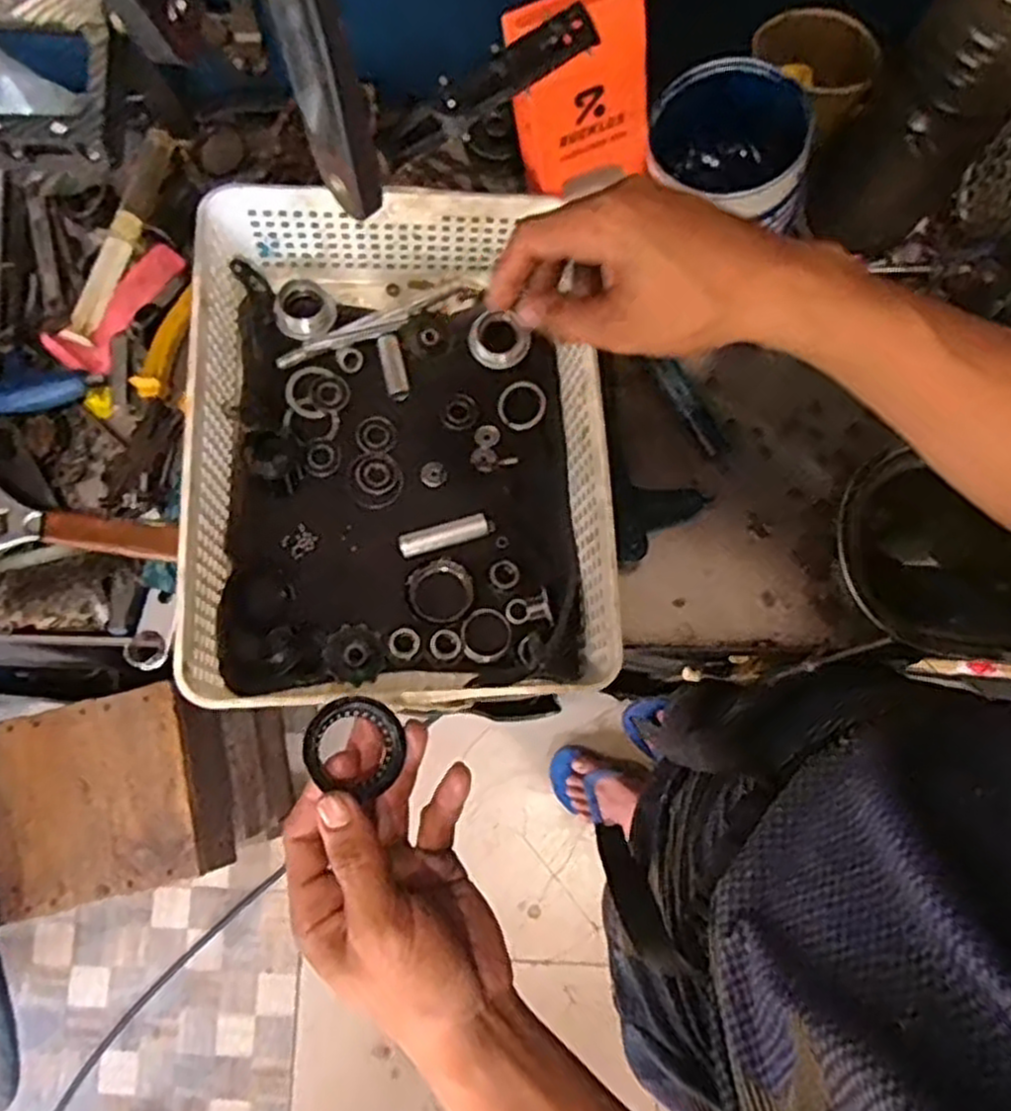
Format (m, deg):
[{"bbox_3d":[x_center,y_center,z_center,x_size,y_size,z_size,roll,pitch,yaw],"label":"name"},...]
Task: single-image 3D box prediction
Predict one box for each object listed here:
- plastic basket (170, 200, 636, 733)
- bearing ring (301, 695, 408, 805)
[{"bbox_3d":[-0.062,-0.073,0.500,0.246,0.107,0.328,-5,79,2],"label":"plastic basket"},{"bbox_3d":[-0.073,0.091,0.373,0.047,0.009,0.044,7,72,-23],"label":"bearing ring"}]

